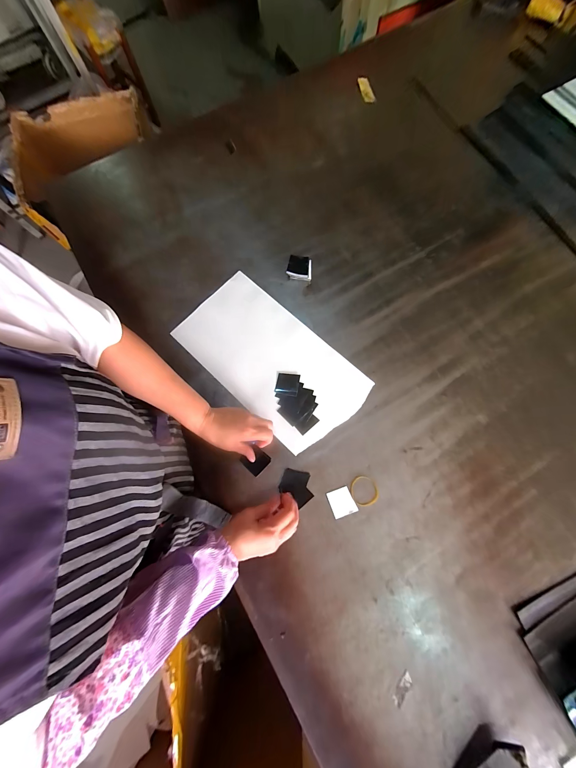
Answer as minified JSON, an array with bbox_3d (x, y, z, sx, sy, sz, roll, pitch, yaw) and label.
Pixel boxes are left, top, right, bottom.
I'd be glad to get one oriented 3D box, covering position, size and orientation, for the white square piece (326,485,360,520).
[{"bbox_3d":[0.097,0.213,0.467,0.043,0.004,0.046,-19,76,-4],"label":"white square piece"}]

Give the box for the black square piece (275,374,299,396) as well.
[{"bbox_3d":[-0.001,0.000,0.523,0.045,0.004,0.043,10,76,3],"label":"black square piece"}]

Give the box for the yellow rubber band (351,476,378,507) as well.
[{"bbox_3d":[0.139,0.194,0.472,0.049,0.004,0.051,0,76,1],"label":"yellow rubber band"}]

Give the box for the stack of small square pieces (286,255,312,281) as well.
[{"bbox_3d":[0.027,-0.256,0.573,0.053,0.032,0.046,10,76,4],"label":"stack of small square pieces"}]

